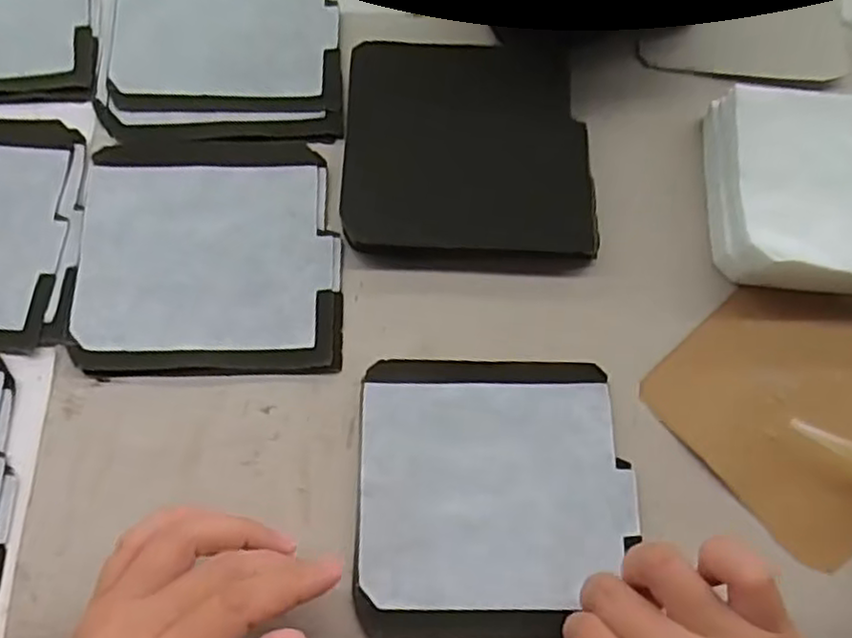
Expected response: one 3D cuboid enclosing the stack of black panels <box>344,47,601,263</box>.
[{"bbox_3d":[0.024,-0.099,0.386,0.133,0.015,0.134,2,72,-2],"label":"stack of black panels"}]

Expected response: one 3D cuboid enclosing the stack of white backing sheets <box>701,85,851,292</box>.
[{"bbox_3d":[0.228,-0.067,0.377,0.135,0.042,0.115,4,72,-1],"label":"stack of white backing sheets"}]

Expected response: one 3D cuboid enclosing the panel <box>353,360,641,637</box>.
[{"bbox_3d":[0.034,0.086,0.340,0.132,0.007,0.132,2,72,-2],"label":"panel"}]

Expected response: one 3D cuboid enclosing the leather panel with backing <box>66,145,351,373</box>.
[{"bbox_3d":[-0.118,-0.038,0.376,0.139,0.004,0.136,-1,72,-3],"label":"leather panel with backing"}]

